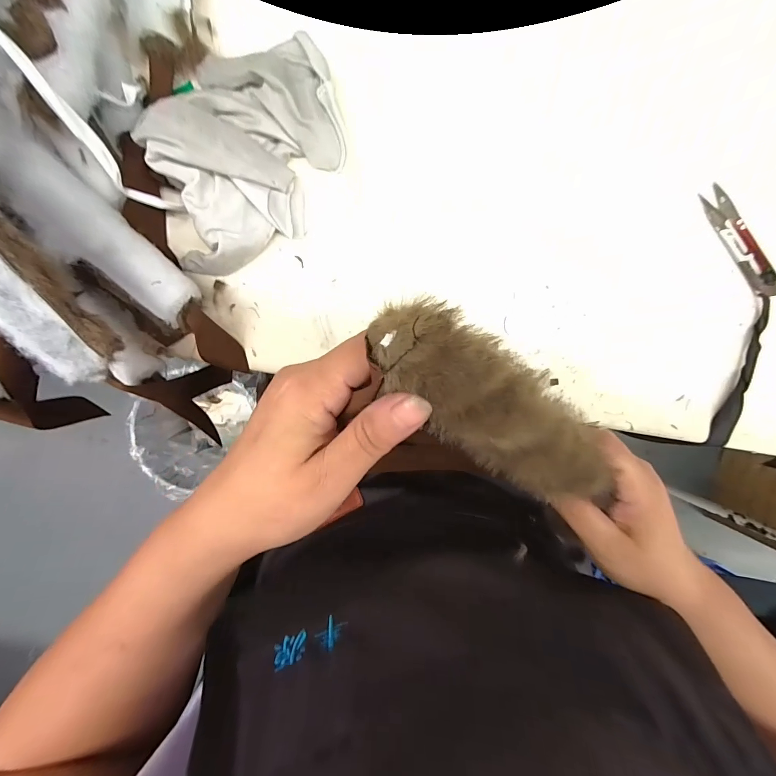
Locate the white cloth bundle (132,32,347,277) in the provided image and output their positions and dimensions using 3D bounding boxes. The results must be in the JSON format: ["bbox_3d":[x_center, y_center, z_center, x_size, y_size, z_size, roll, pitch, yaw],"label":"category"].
[{"bbox_3d":[-0.091,-0.157,0.232,0.130,0.054,0.137,-12,96,-2],"label":"white cloth bundle"}]

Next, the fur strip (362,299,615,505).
[{"bbox_3d":[0.062,0.018,0.169,0.168,0.013,0.046,34,93,-28],"label":"fur strip"}]

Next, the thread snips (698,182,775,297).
[{"bbox_3d":[0.276,-0.113,0.275,0.021,0.010,0.094,-32,97,0],"label":"thread snips"}]

